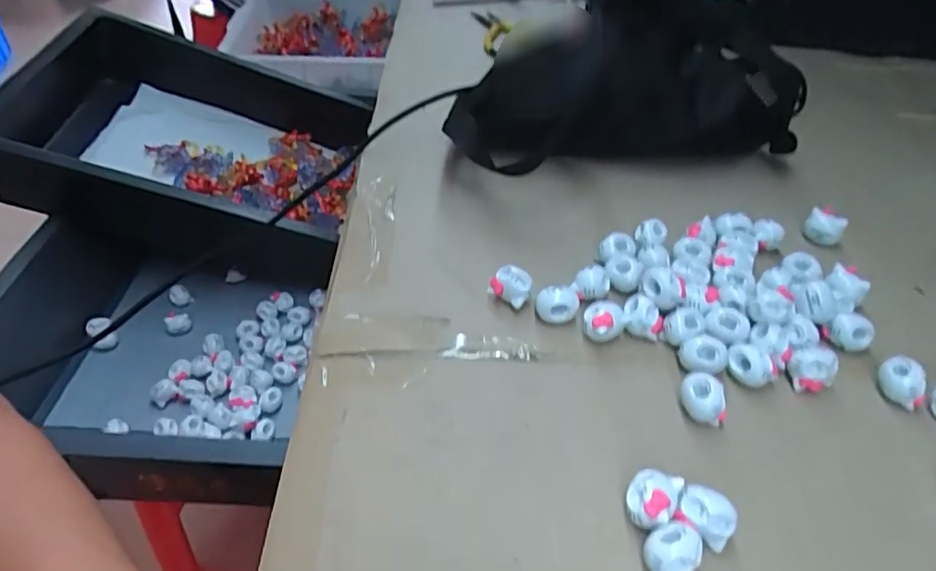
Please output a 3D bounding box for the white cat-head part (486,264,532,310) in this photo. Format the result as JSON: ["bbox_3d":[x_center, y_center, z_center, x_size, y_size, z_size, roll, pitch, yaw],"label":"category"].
[{"bbox_3d":[0.026,0.000,0.370,0.025,0.023,0.014,23,48,19],"label":"white cat-head part"}]

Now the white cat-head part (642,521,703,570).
[{"bbox_3d":[0.088,0.117,0.258,0.024,0.020,0.021,-33,55,-31],"label":"white cat-head part"}]

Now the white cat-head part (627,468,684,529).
[{"bbox_3d":[0.084,0.099,0.274,0.021,0.021,0.027,25,49,21],"label":"white cat-head part"}]

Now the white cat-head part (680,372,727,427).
[{"bbox_3d":[0.125,0.061,0.315,0.025,0.020,0.019,27,49,22],"label":"white cat-head part"}]

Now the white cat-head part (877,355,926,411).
[{"bbox_3d":[0.244,0.055,0.333,0.019,0.020,0.025,-30,54,-29],"label":"white cat-head part"}]

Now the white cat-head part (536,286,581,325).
[{"bbox_3d":[0.054,0.012,0.362,0.025,0.018,0.020,12,45,8],"label":"white cat-head part"}]

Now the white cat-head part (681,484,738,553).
[{"bbox_3d":[0.109,0.105,0.271,0.024,0.021,0.019,31,51,25],"label":"white cat-head part"}]

